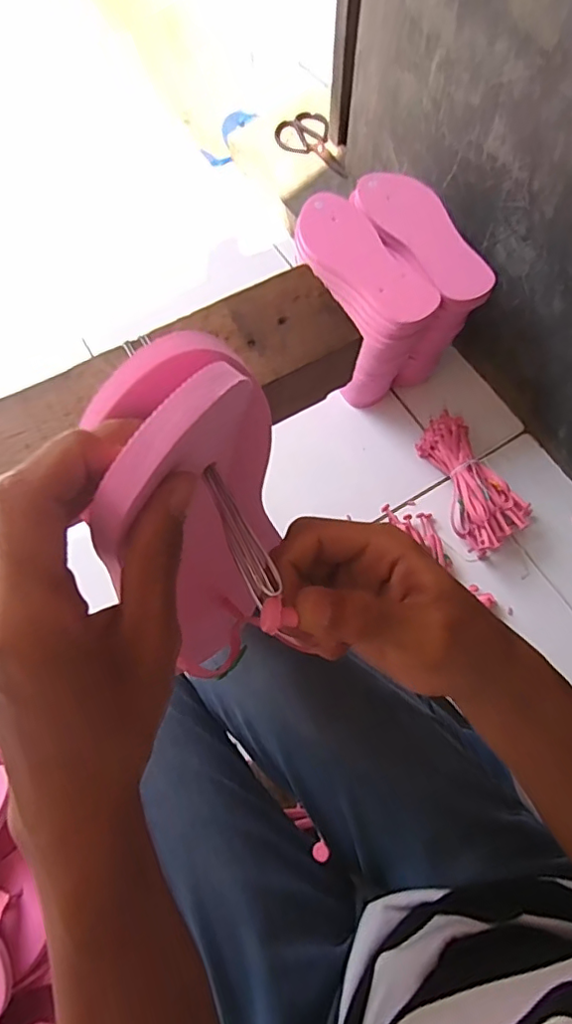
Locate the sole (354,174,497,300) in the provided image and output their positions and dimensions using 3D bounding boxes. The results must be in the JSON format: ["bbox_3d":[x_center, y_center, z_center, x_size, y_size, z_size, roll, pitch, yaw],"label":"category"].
[{"bbox_3d":[0.183,-0.370,0.728,0.089,0.008,0.234,-26,71,-8],"label":"sole"}]

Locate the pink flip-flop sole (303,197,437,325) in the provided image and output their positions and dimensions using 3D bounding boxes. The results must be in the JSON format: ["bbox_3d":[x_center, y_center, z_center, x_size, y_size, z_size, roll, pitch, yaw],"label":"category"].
[{"bbox_3d":[0.100,-0.331,0.719,0.090,0.009,0.232,-33,72,-10],"label":"pink flip-flop sole"}]

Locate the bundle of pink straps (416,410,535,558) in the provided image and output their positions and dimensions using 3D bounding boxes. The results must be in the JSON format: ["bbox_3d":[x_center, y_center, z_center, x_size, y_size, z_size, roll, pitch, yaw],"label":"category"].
[{"bbox_3d":[0.268,-0.046,0.826,0.099,0.060,0.209,-30,71,-9],"label":"bundle of pink straps"}]

